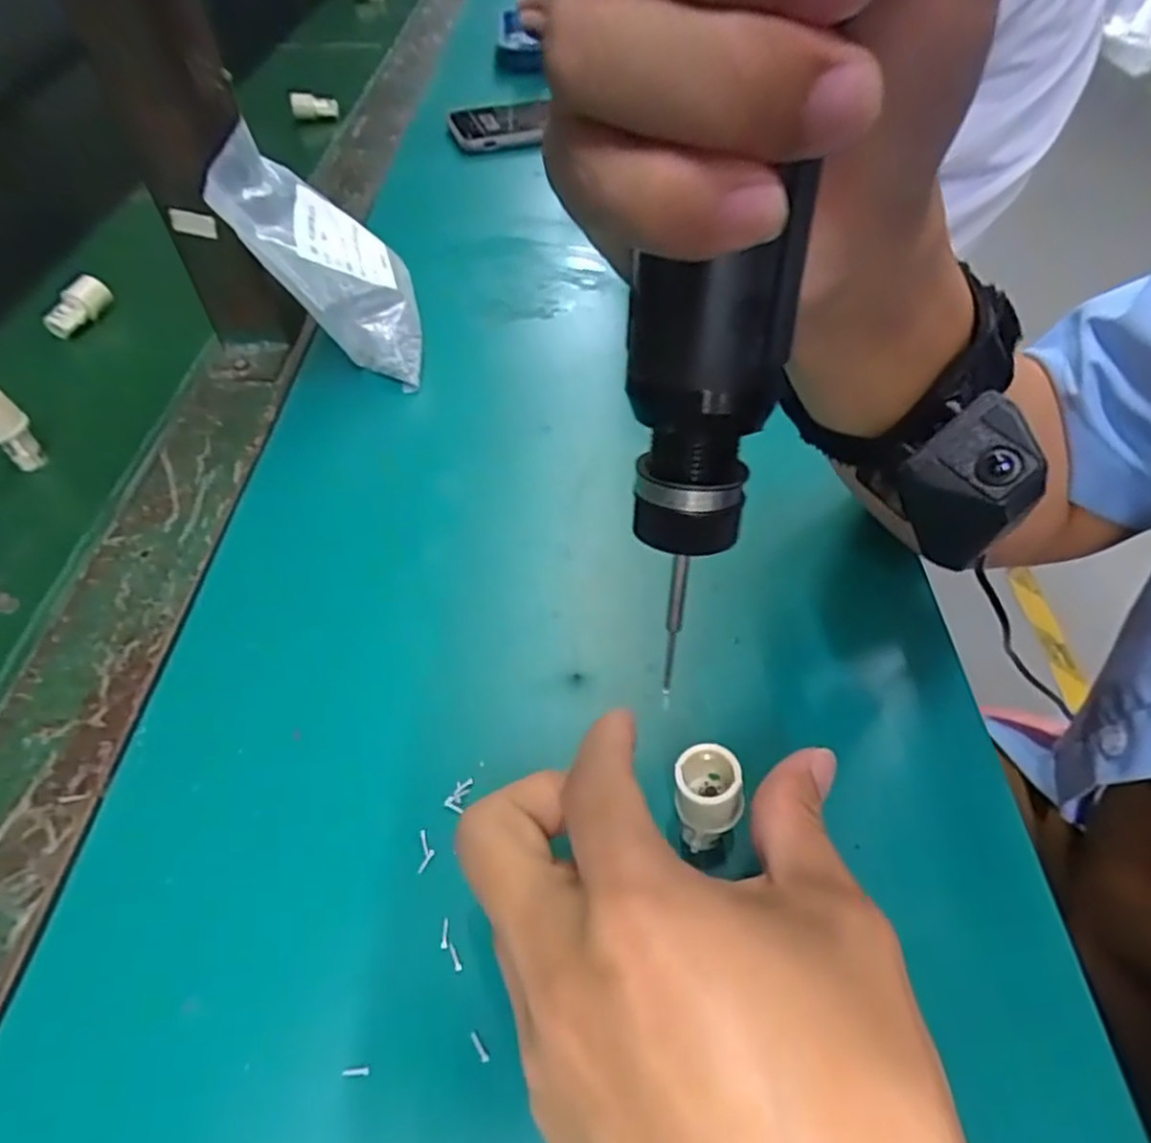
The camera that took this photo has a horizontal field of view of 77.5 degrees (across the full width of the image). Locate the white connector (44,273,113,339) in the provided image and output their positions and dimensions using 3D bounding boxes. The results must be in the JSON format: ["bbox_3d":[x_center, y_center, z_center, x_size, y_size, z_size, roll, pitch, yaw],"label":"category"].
[{"bbox_3d":[-0.308,-0.164,0.444,0.014,0.019,0.043,26,73,19],"label":"white connector"}]

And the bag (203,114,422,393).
[{"bbox_3d":[-0.135,-0.167,0.384,0.122,0.041,0.107,26,40,-39],"label":"bag"}]

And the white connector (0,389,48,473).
[{"bbox_3d":[-0.278,-0.068,0.349,0.017,0.041,0.017,1,49,-1],"label":"white connector"}]

